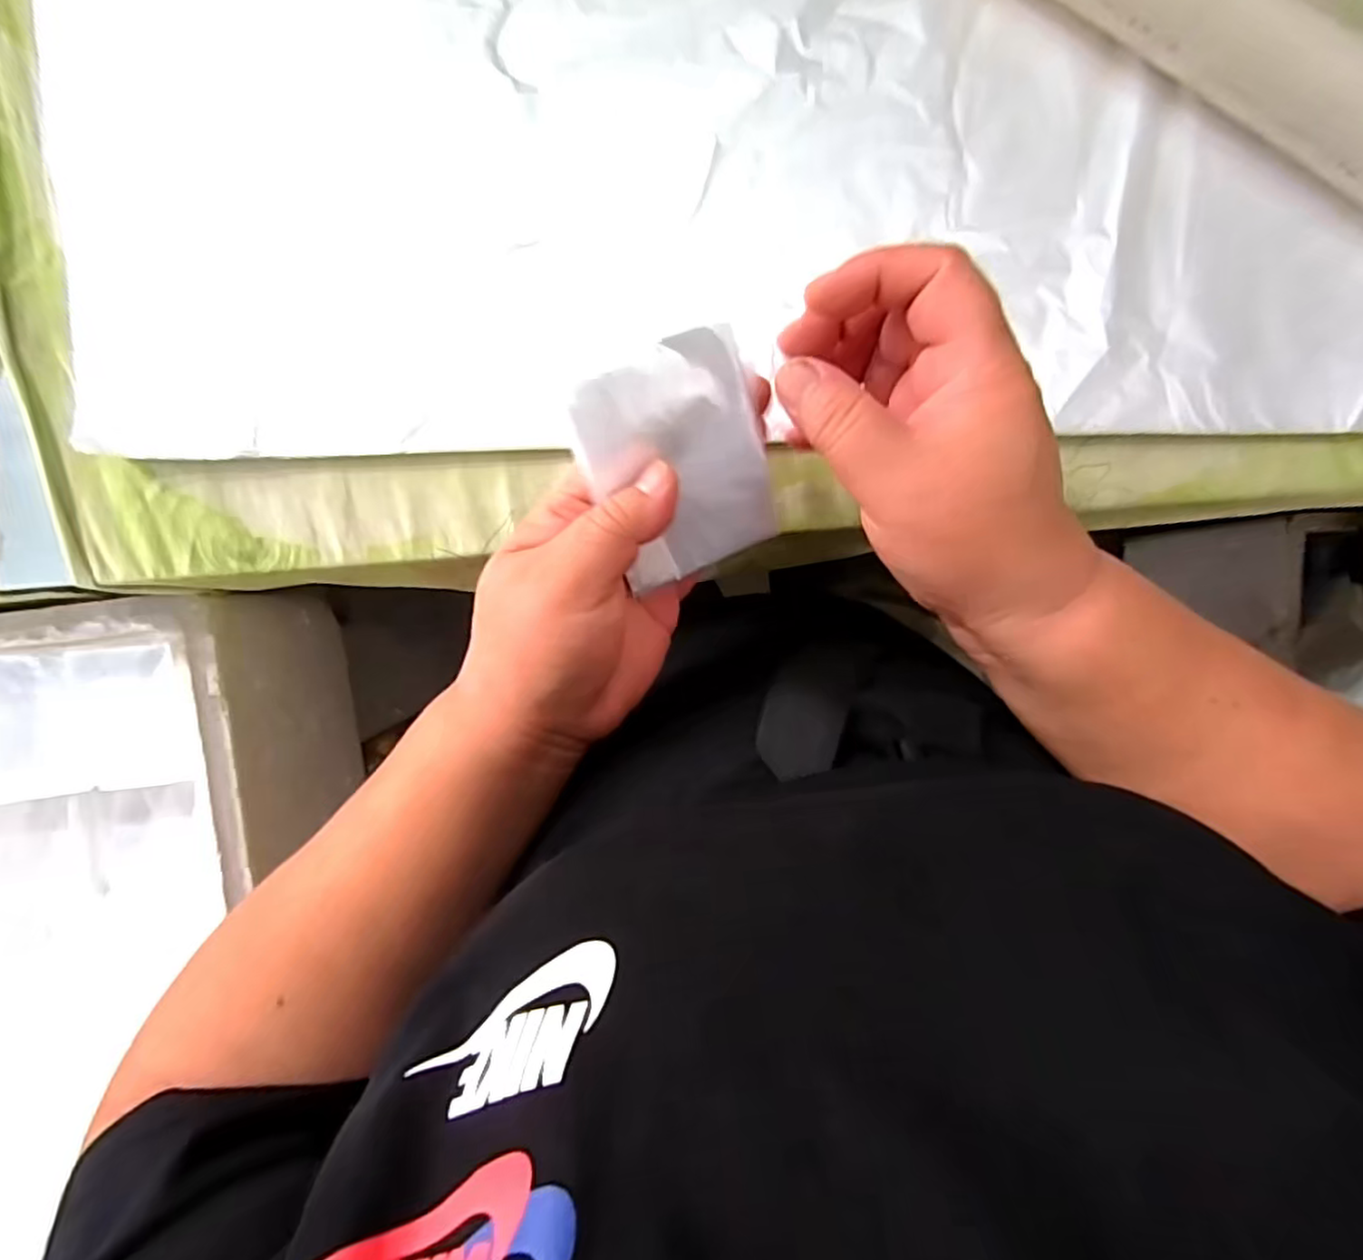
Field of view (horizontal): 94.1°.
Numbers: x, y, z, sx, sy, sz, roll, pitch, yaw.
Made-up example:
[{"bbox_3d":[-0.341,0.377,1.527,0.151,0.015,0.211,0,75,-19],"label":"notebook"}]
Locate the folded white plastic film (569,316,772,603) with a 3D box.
[{"bbox_3d":[0.000,-0.060,0.239,0.063,0.004,0.086,-21,127,1],"label":"folded white plastic film"}]

